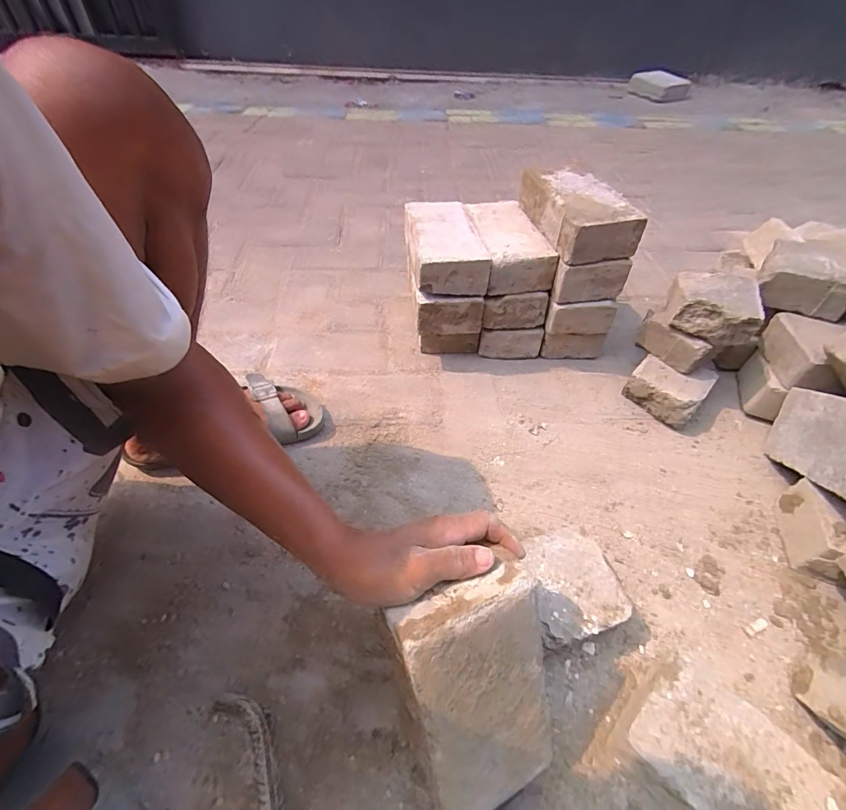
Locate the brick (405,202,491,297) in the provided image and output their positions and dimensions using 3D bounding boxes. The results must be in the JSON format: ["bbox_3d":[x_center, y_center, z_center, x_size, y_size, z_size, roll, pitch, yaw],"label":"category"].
[{"bbox_3d":[0.032,-0.265,0.676,0.114,0.059,0.208,-3,48,-6],"label":"brick"}]

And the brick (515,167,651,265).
[{"bbox_3d":[0.236,-0.302,0.643,0.104,0.069,0.204,-7,49,-9],"label":"brick"}]

